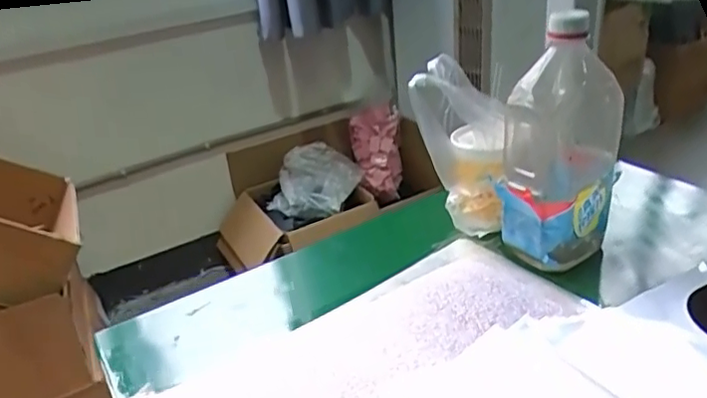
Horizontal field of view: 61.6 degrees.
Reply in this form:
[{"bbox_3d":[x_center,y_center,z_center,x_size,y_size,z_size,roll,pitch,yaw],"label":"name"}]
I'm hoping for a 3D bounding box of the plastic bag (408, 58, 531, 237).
[{"bbox_3d":[0.110,-0.048,0.581,0.083,0.161,0.098,5,30,19],"label":"plastic bag"}]

